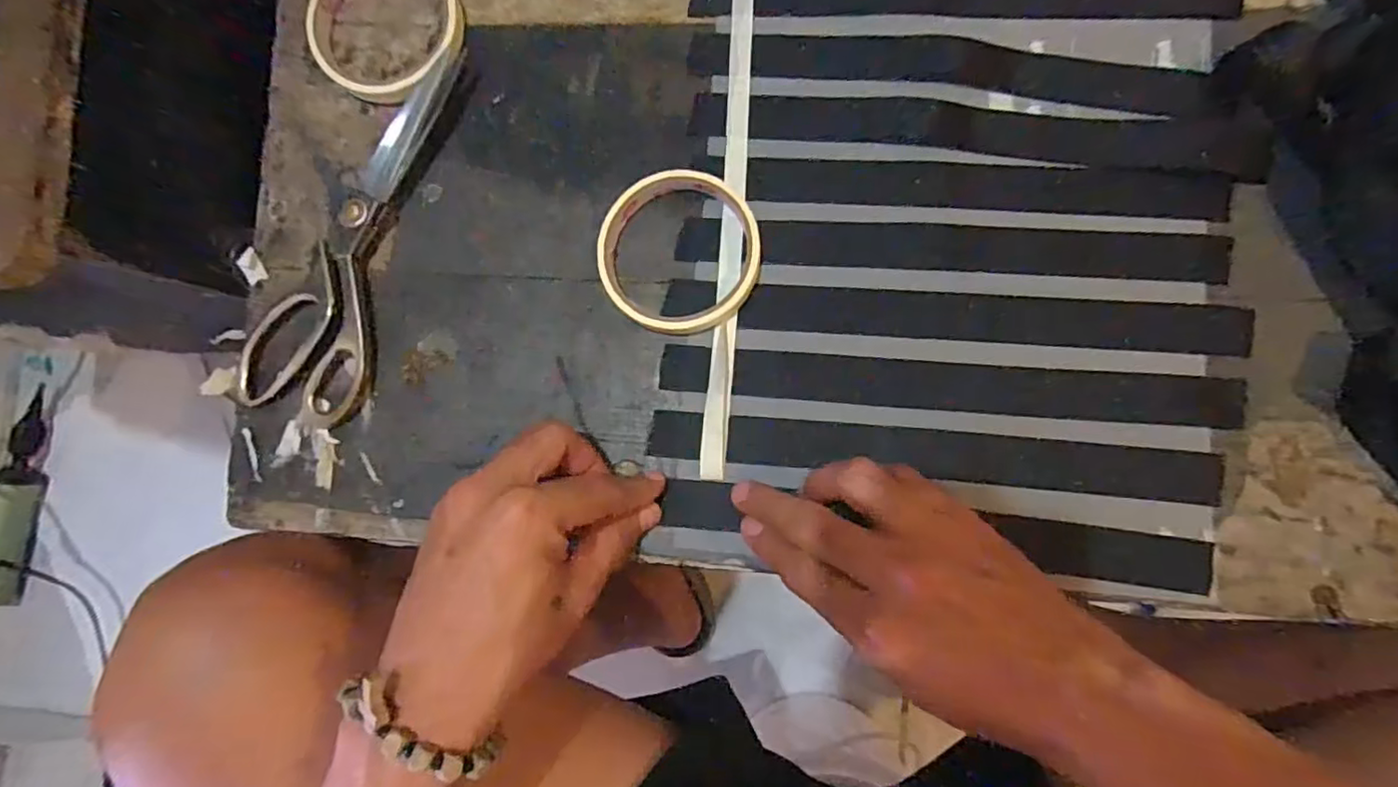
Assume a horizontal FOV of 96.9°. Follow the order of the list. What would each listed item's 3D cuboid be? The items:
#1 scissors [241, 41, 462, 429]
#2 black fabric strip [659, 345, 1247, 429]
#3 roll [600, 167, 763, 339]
[{"bbox_3d":[-0.202,-0.094,0.356,0.071,0.015,0.221,15,88,8],"label":"scissors"},{"bbox_3d":[0.123,-0.005,0.324,0.282,0.011,0.026,3,85,7],"label":"black fabric strip"},{"bbox_3d":[-0.012,-0.077,0.338,0.085,0.014,0.089,0,86,7],"label":"roll"}]

